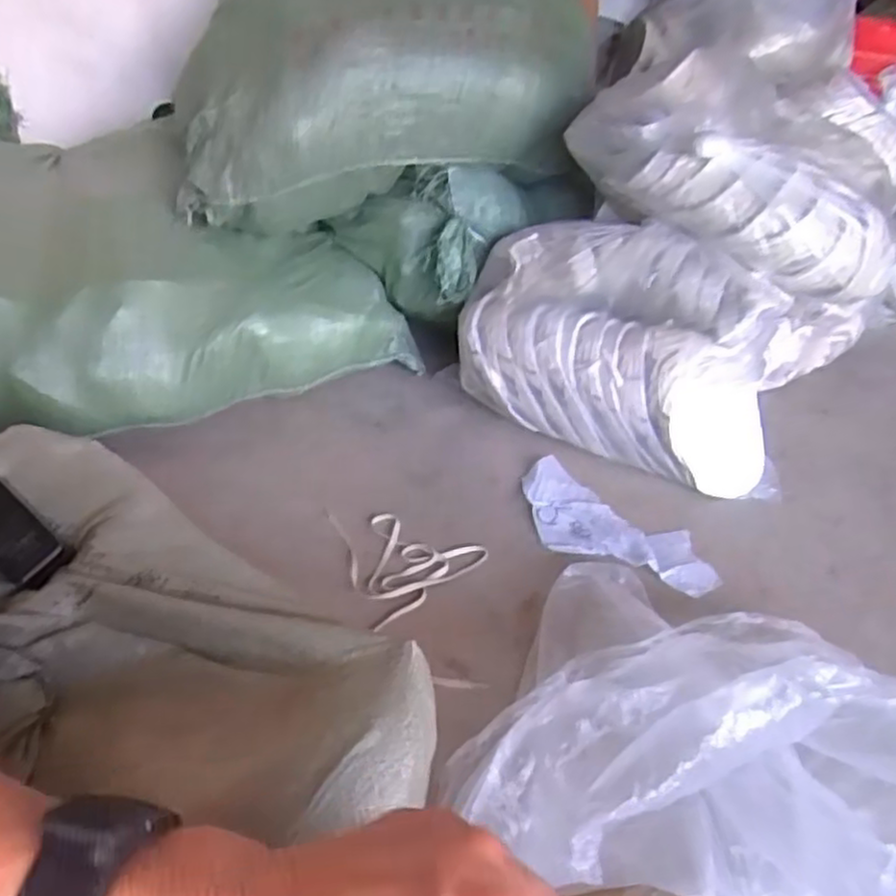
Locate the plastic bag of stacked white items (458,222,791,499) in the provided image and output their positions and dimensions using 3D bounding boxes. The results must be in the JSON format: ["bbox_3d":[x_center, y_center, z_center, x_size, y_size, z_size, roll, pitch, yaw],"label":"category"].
[{"bbox_3d":[0.230,-0.137,1.050,0.465,0.289,0.197,16,42,25],"label":"plastic bag of stacked white items"}]

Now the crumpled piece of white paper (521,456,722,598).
[{"bbox_3d":[0.206,0.104,0.963,0.300,0.010,0.125,28,48,36],"label":"crumpled piece of white paper"}]

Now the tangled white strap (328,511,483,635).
[{"bbox_3d":[-0.070,0.131,0.978,0.163,0.016,0.212,-25,41,-24],"label":"tangled white strap"}]

